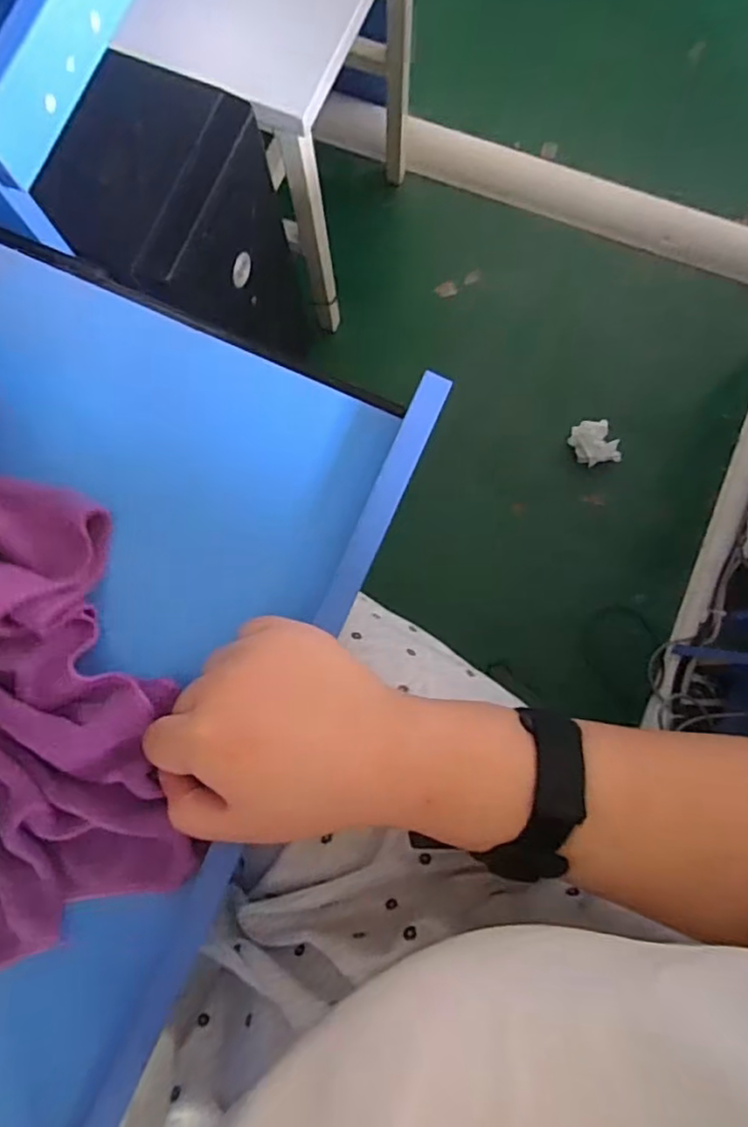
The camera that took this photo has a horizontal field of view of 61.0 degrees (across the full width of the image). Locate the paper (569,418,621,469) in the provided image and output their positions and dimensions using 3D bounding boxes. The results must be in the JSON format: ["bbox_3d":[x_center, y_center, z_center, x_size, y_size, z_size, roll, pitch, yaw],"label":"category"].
[{"bbox_3d":[0.342,-0.188,0.971,0.070,0.040,0.068,-13,81,-1],"label":"paper"}]

